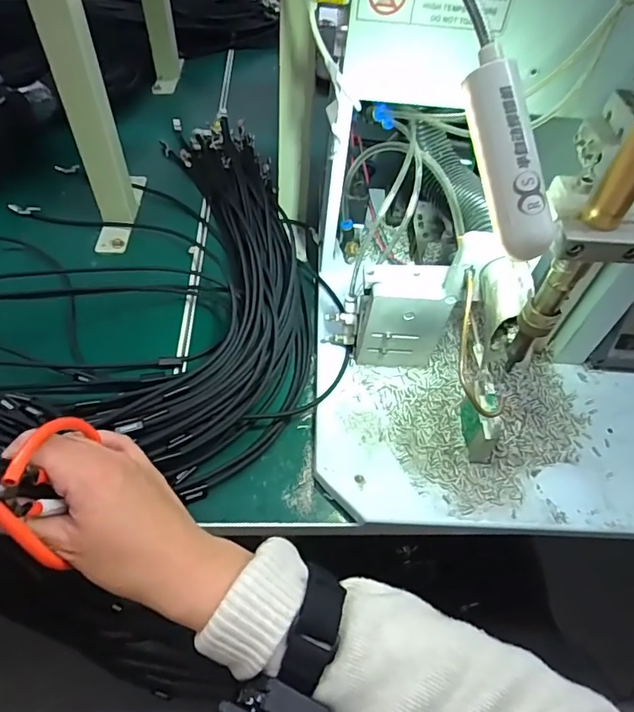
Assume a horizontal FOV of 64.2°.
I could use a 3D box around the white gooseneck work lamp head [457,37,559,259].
[{"bbox_3d":[0.081,-0.086,0.216,0.018,0.018,0.086,-16,93,-17],"label":"white gooseneck work lamp head"}]

